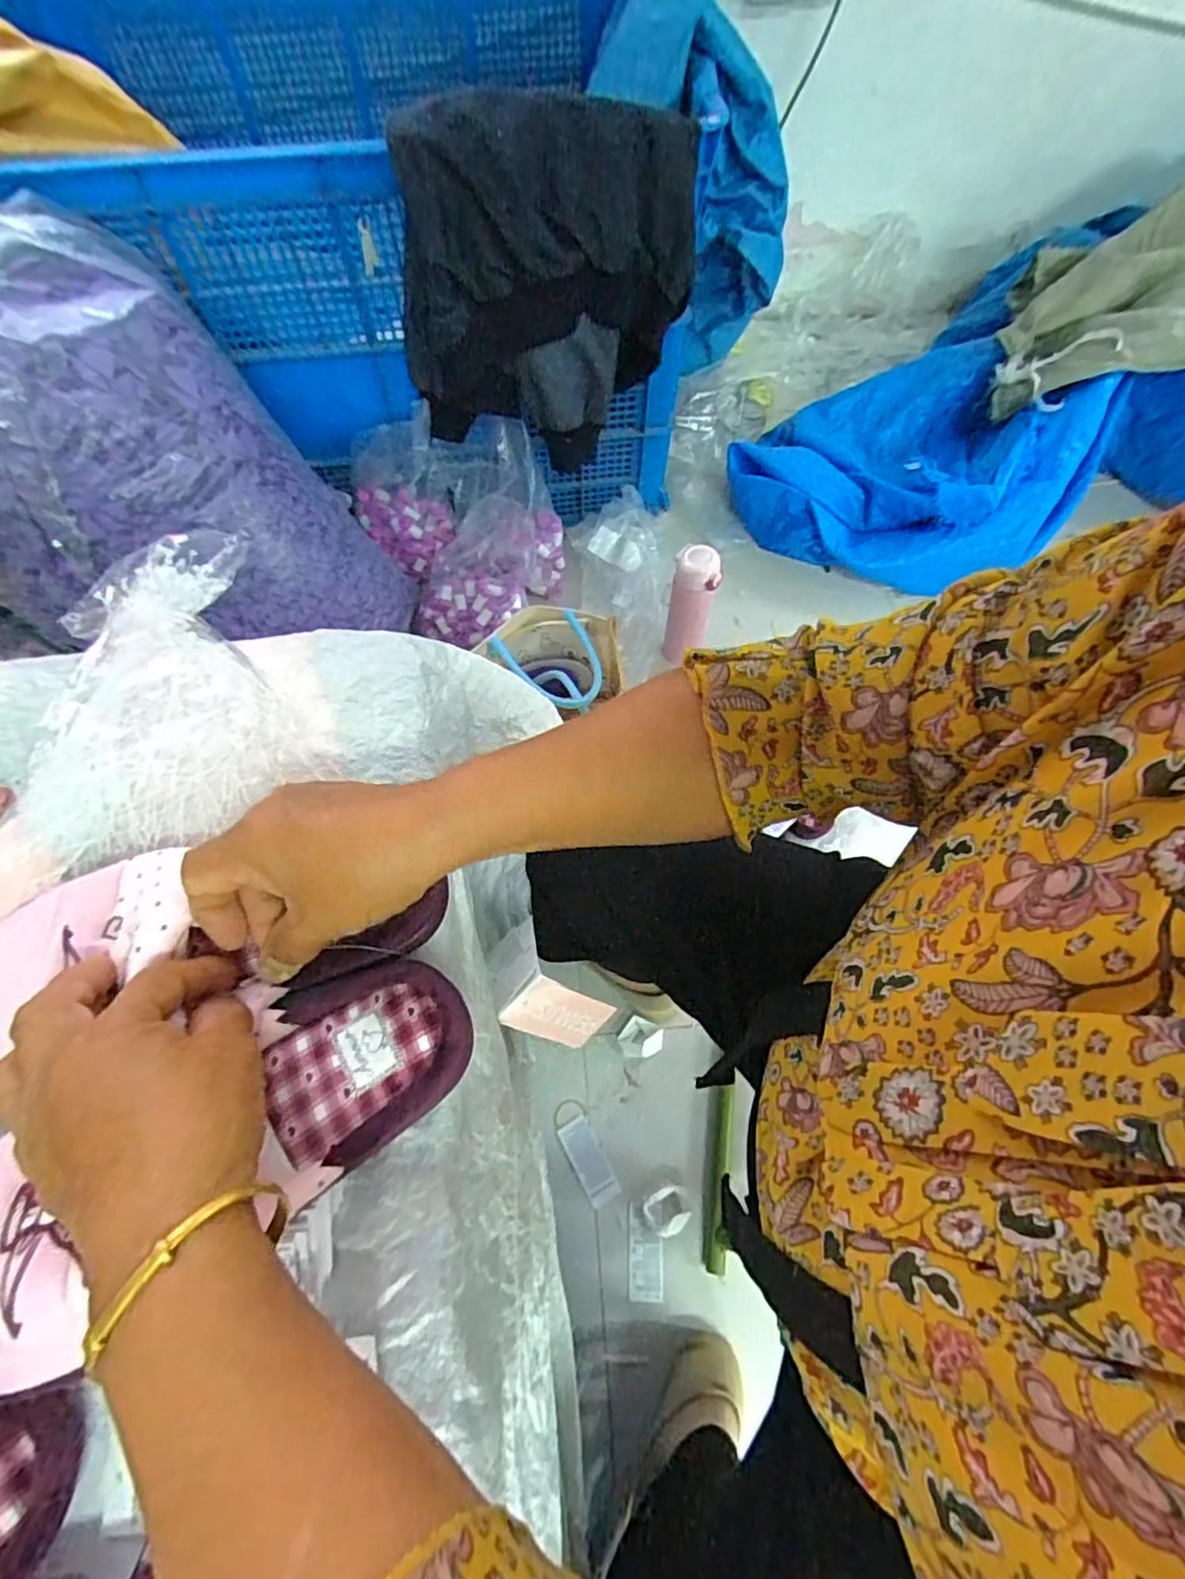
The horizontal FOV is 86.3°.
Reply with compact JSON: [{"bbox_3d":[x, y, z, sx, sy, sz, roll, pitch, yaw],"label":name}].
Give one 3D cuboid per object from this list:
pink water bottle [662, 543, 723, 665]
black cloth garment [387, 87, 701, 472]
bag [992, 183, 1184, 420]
[{"bbox_3d":[0.152,-0.281,0.974,0.069,0.208,0.057,13,66,5],"label":"pink water bottle"},{"bbox_3d":[-0.045,-0.634,0.815,0.393,0.364,0.158,-18,67,-9],"label":"black cloth garment"},{"bbox_3d":[1.022,-0.883,1.113,0.570,0.194,0.435,-4,65,-2],"label":"bag"}]

